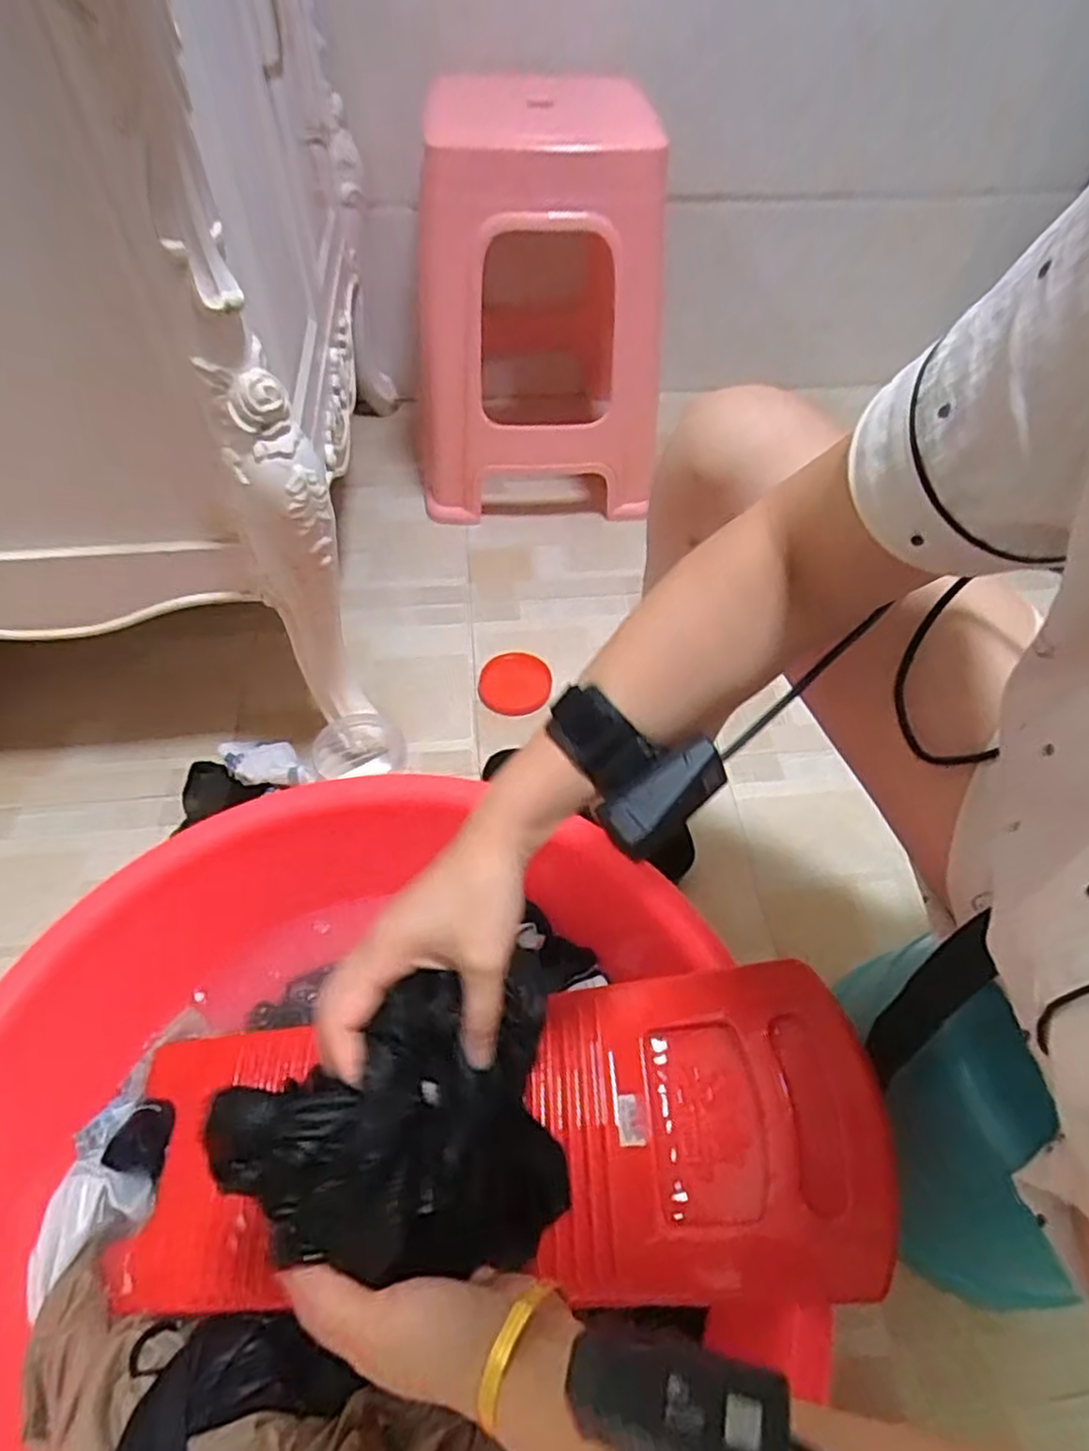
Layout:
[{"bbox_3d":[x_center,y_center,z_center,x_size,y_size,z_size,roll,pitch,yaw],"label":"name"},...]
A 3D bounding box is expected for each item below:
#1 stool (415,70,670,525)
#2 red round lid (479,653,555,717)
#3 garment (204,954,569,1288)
[{"bbox_3d":[-0.015,-0.575,1.051,0.349,0.484,0.256,-6,54,-5],"label":"stool"},{"bbox_3d":[-0.040,-0.058,0.949,0.095,0.014,0.100,-6,58,9],"label":"red round lid"},{"bbox_3d":[-0.075,0.193,0.359,0.161,0.077,0.128,-5,53,-6],"label":"garment"}]

